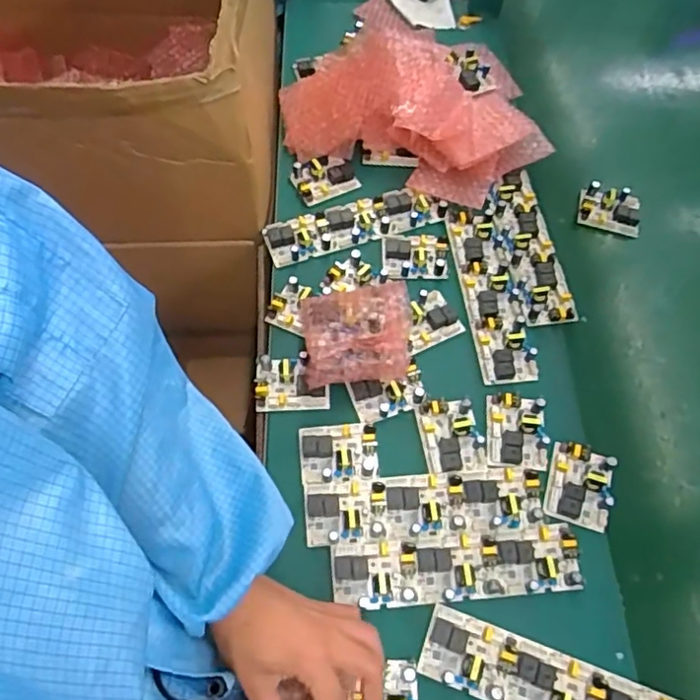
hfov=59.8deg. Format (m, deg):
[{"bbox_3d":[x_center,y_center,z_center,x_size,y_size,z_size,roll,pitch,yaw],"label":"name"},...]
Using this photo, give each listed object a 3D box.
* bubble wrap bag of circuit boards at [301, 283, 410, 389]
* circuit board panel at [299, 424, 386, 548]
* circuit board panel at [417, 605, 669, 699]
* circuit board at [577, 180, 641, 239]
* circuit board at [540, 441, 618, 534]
[{"bbox_3d":[0.004,-0.015,0.653,0.111,0.098,0.093,-9,63,-6],"label":"bubble wrap bag of circuit boards"},{"bbox_3d":[-0.008,0.135,0.623,0.080,0.014,0.120,-5,62,-4],"label":"circuit board panel"},{"bbox_3d":[0.184,0.302,0.539,0.237,0.014,0.057,19,63,9],"label":"circuit board panel"},{"bbox_3d":[0.352,-0.191,0.826,0.081,0.035,0.061,19,62,7],"label":"circuit board"},{"bbox_3d":[0.238,0.136,0.625,0.064,0.016,0.083,15,63,7],"label":"circuit board"}]

